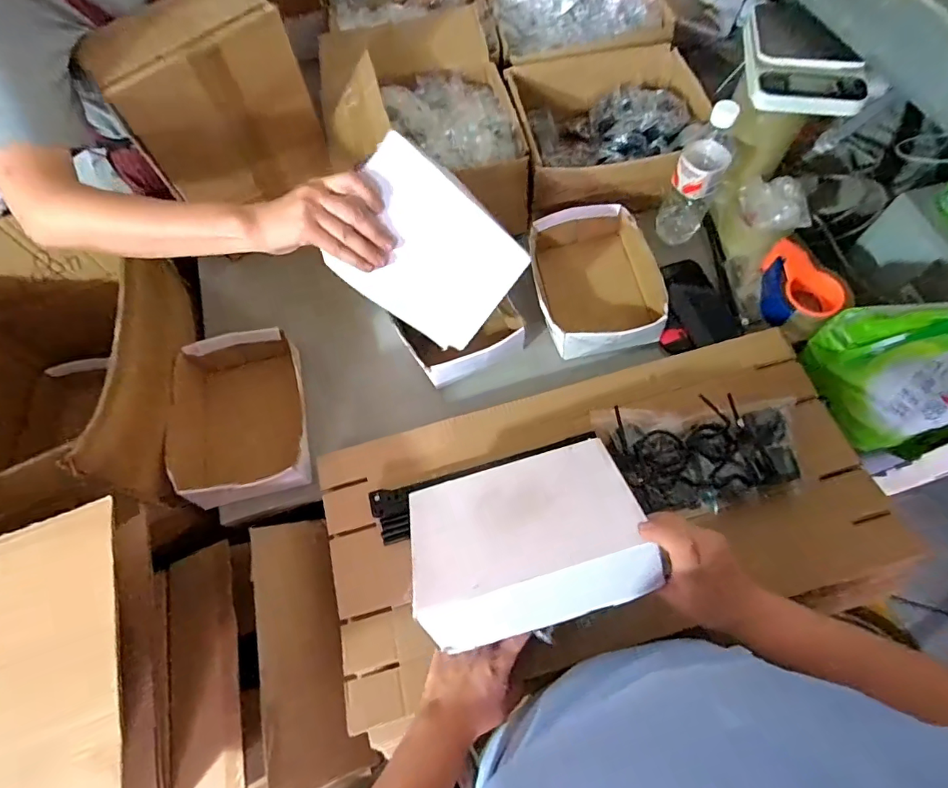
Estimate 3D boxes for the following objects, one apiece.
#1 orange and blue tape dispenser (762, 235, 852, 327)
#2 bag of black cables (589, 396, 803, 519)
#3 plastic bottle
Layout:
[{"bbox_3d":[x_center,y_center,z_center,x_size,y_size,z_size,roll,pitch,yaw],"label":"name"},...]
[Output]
[{"bbox_3d":[0.485,-0.158,0.739,0.112,0.079,0.137,-38,68,-14],"label":"orange and blue tape dispenser"},{"bbox_3d":[0.272,0.075,0.593,0.228,0.033,0.130,-3,64,2],"label":"bag of black cables"},{"bbox_3d":[0.339,-0.325,0.744,0.072,0.229,0.061,23,68,13],"label":"plastic bottle"}]

